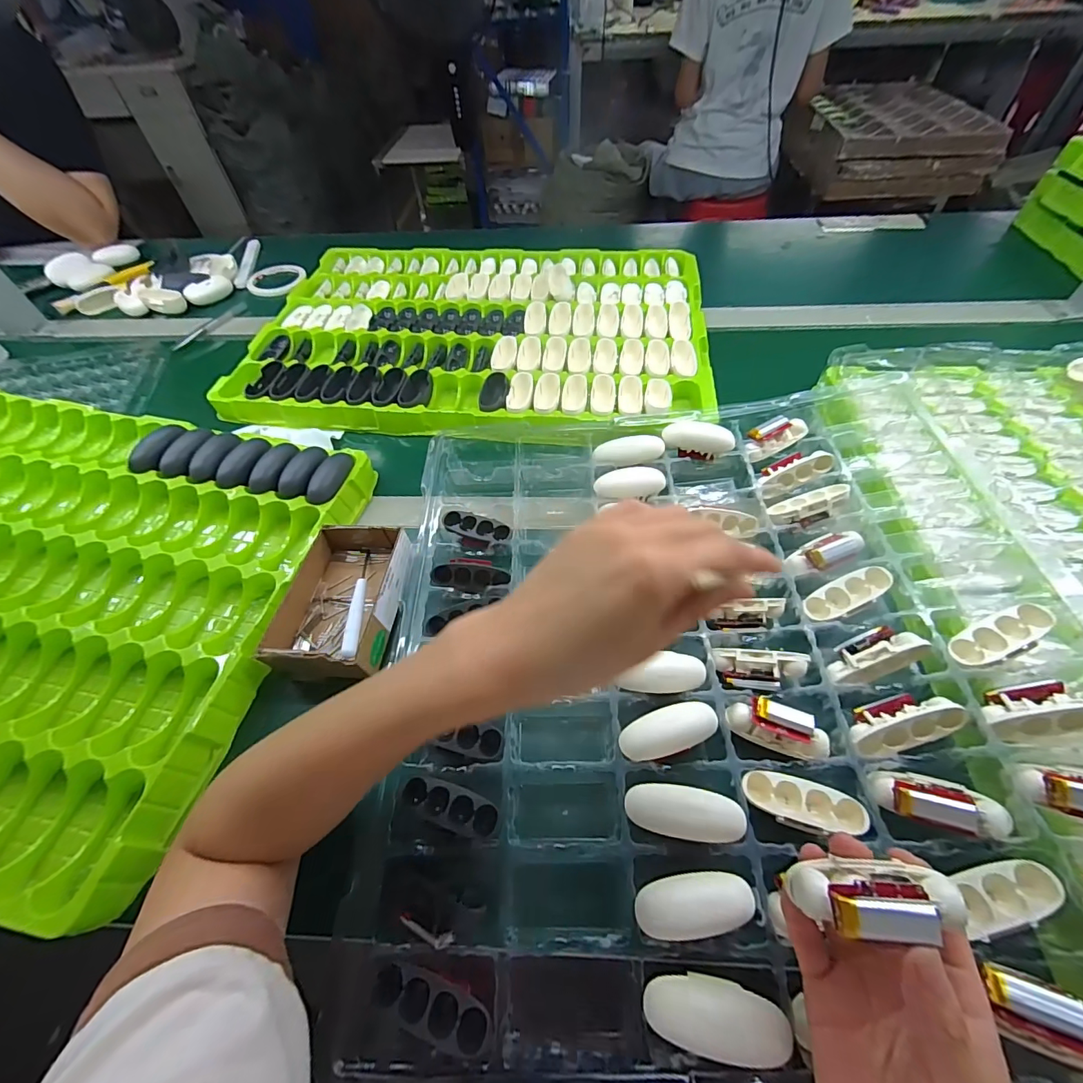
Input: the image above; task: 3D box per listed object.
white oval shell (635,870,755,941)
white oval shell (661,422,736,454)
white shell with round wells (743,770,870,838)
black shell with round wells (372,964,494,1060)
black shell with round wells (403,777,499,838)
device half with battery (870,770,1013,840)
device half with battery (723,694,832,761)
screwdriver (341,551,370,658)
[{"bbox_3d":[0.083,0.195,0.245,0.064,0.010,0.026,-7,55,-2],"label":"white oval shell"},{"bbox_3d":[0.151,-0.101,0.437,0.064,0.014,0.022,14,56,12],"label":"white oval shell"},{"bbox_3d":[0.155,0.158,0.272,0.064,0.016,0.025,14,56,12],"label":"white shell with round wells"},{"bbox_3d":[-0.056,0.236,0.230,0.063,0.009,0.023,13,56,12],"label":"black shell with round wells"},{"bbox_3d":[-0.056,0.164,0.281,0.060,0.008,0.023,12,56,11],"label":"black shell with round wells"},{"bbox_3d":[0.226,0.147,0.259,0.062,0.022,0.027,5,52,25],"label":"device half with battery"},{"bbox_3d":[0.155,0.121,0.298,0.061,0.020,0.023,21,58,17],"label":"device half with battery"},{"bbox_3d":[-0.146,0.044,0.366,0.009,0.010,0.121,-12,35,-6],"label":"screwdriver"}]

